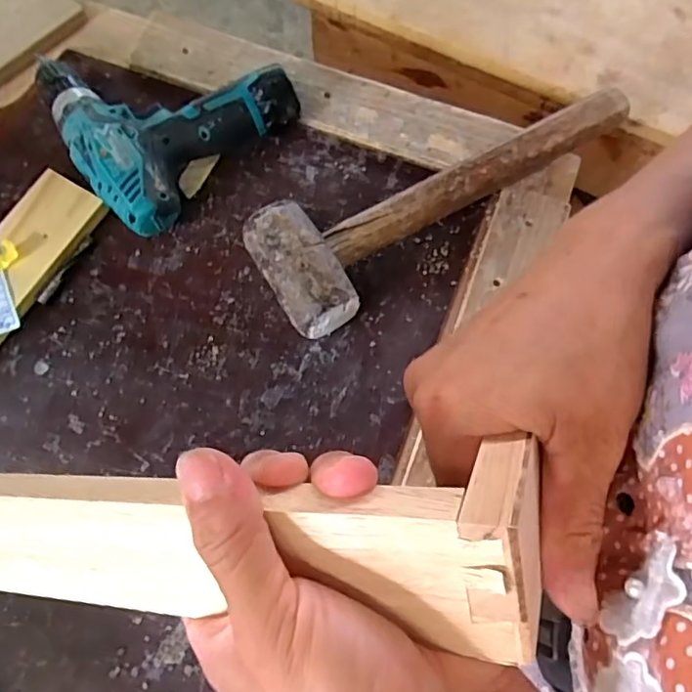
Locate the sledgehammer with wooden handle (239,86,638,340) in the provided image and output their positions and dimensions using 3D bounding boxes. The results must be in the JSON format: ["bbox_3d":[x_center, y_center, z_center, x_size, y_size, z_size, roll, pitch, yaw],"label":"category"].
[{"bbox_3d":[0.087,-0.133,0.483,0.344,0.057,0.109,-32,77,-8],"label":"sledgehammer with wooden handle"}]

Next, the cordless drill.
[{"bbox_3d":[-0.163,-0.207,0.505,0.177,0.051,0.177,-42,79,-10],"label":"cordless drill"}]

